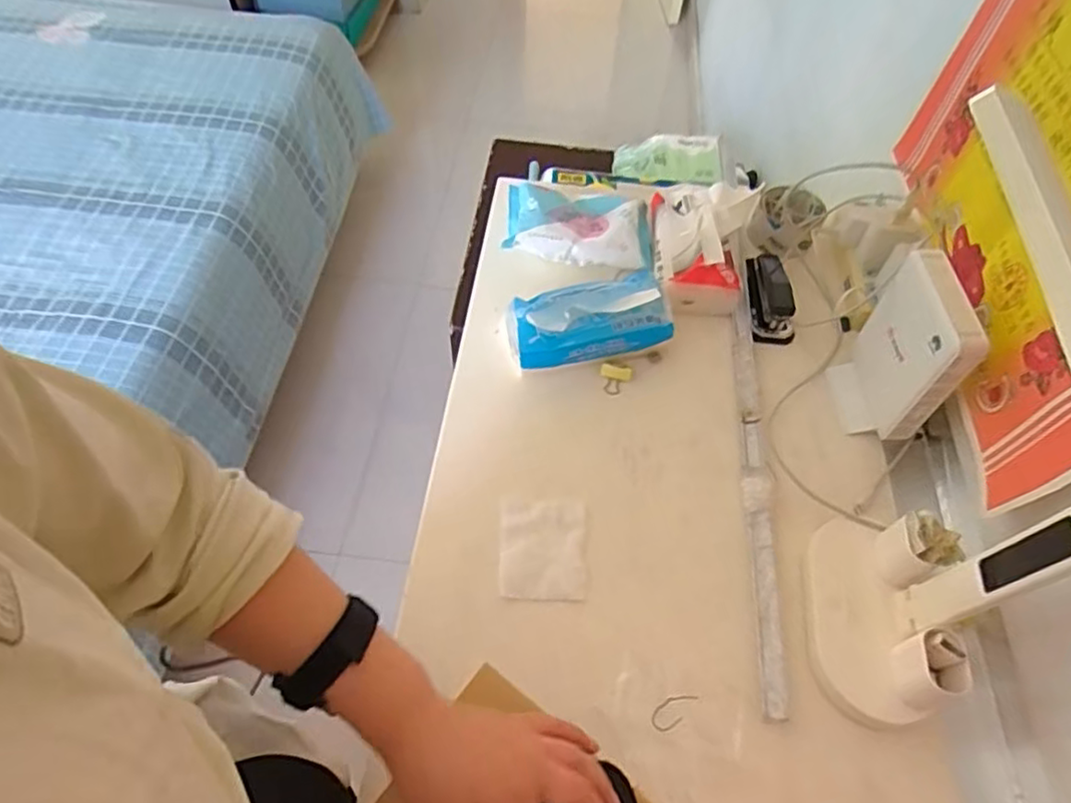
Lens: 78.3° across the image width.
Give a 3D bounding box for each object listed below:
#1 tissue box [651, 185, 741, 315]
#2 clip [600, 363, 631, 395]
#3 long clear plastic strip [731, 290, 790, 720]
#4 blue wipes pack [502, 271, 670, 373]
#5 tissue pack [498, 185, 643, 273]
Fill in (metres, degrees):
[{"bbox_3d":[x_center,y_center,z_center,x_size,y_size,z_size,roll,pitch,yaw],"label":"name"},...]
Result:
[{"bbox_3d":[0.187,-0.189,0.780,0.094,0.055,0.177,3,56,0],"label":"tissue box"},{"bbox_3d":[0.086,-0.024,0.707,0.033,0.015,0.029,5,56,2],"label":"clip"},{"bbox_3d":[0.214,0.072,0.635,0.026,0.012,0.422,6,56,2],"label":"long clear plastic strip"},{"bbox_3d":[0.056,-0.088,0.719,0.171,0.061,0.096,-12,57,-9],"label":"blue wipes pack"},{"bbox_3d":[0.052,-0.217,0.799,0.174,0.042,0.102,7,56,3],"label":"tissue pack"}]

